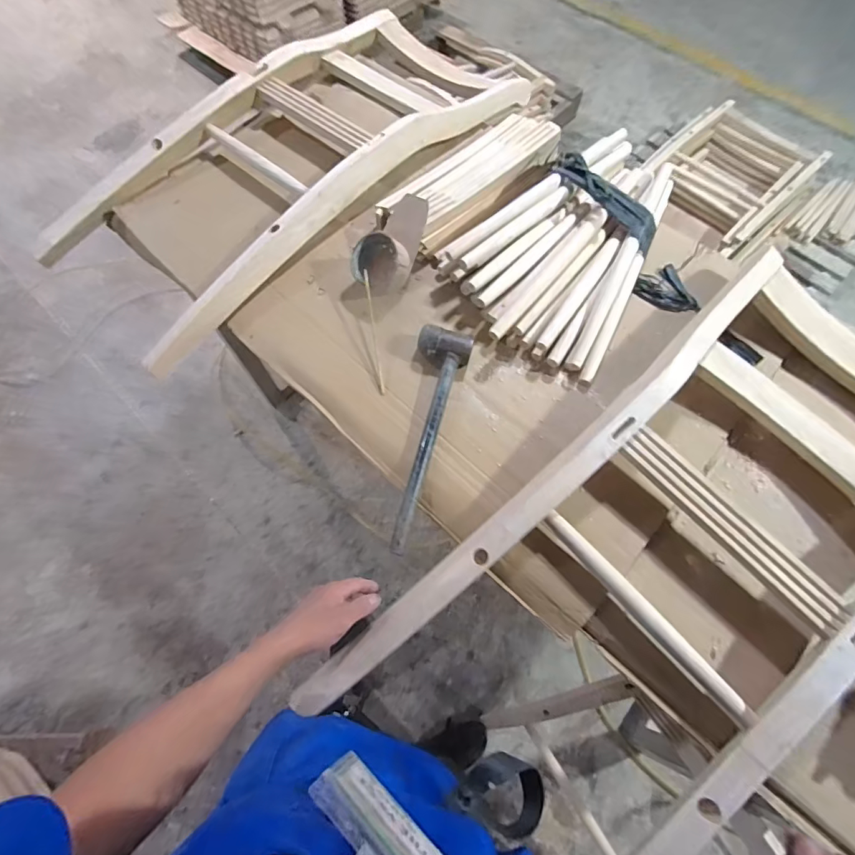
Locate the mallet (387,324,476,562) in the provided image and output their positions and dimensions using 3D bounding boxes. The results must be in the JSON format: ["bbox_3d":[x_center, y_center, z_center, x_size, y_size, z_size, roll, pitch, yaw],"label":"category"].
[{"bbox_3d":[-0.017,0.001,0.614,0.080,0.043,0.325,17,67,7],"label":"mallet"}]

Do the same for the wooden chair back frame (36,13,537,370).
[{"bbox_3d":[-0.238,-0.516,0.855,0.409,0.139,0.928,39,71,15],"label":"wooden chair back frame"}]

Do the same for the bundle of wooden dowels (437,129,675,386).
[{"bbox_3d":[0.231,-0.300,0.715,0.341,0.089,0.438,25,68,10],"label":"bundle of wooden dowels"}]

